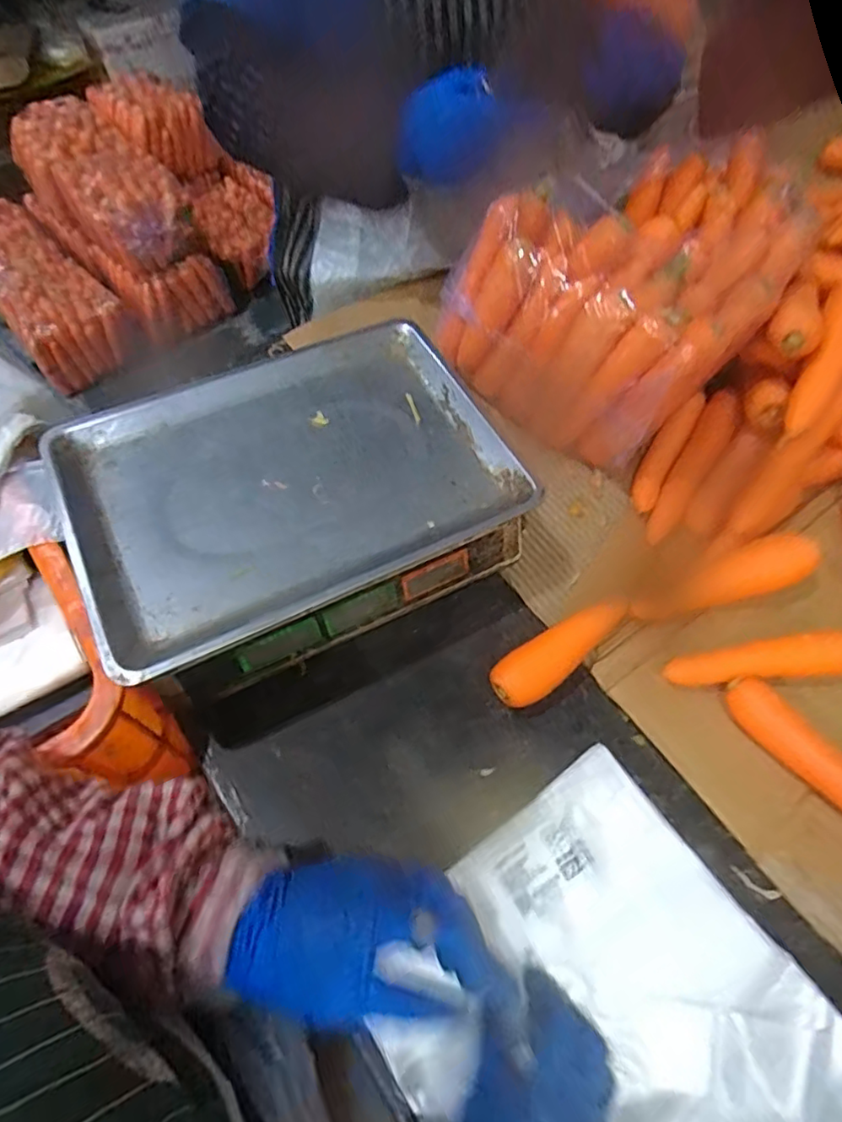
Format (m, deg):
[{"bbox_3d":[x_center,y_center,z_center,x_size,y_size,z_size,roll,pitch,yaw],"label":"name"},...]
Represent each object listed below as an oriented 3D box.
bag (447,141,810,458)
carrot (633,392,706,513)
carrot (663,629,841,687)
[{"bbox_3d":[0.211,-0.280,0.597,0.262,0.169,0.306,38,65,19],"label":"bag"},{"bbox_3d":[0.243,-0.111,0.585,0.026,0.030,0.144,29,63,15],"label":"carrot"},{"bbox_3d":[0.271,0.082,0.466,0.149,0.035,0.031,-6,60,-5],"label":"carrot"}]

